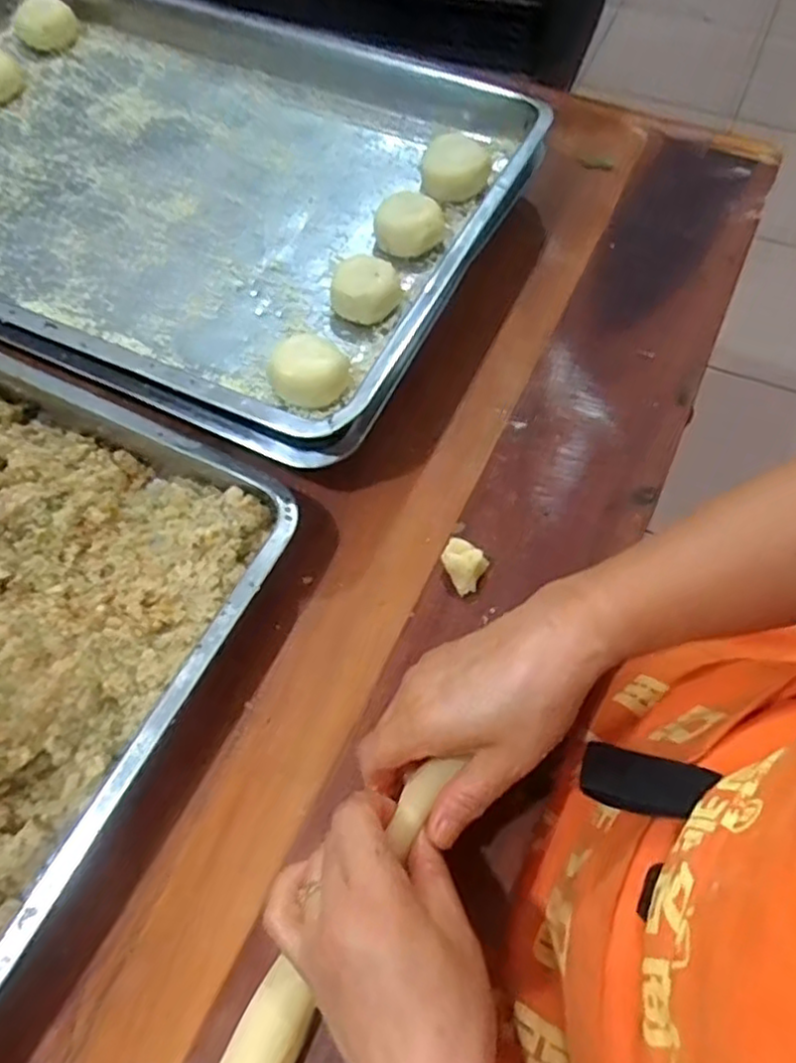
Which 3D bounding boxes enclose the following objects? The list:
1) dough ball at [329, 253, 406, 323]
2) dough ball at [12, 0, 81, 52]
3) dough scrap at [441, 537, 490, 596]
[{"bbox_3d":[-0.022,-0.178,0.518,0.044,0.032,0.040,30,67,16],"label":"dough ball"},{"bbox_3d":[-0.344,-0.496,0.680,0.059,0.041,0.047,-25,64,-11],"label":"dough ball"},{"bbox_3d":[0.043,0.022,0.458,0.025,0.019,0.030,-41,68,-17],"label":"dough scrap"}]

